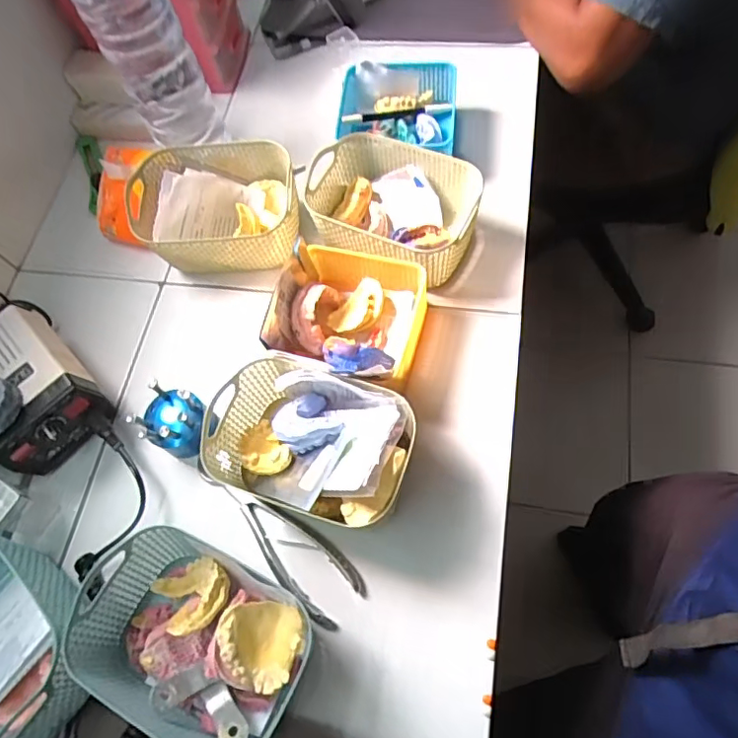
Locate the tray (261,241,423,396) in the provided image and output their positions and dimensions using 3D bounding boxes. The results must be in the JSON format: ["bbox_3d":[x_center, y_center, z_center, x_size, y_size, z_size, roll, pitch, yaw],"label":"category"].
[{"bbox_3d":[-0.020,-0.050,0.542,0.135,0.068,0.130,15,68,12],"label":"tray"}]

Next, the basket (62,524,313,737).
[{"bbox_3d":[-0.134,0.206,0.432,0.172,0.081,0.127,24,70,16],"label":"basket"}]

